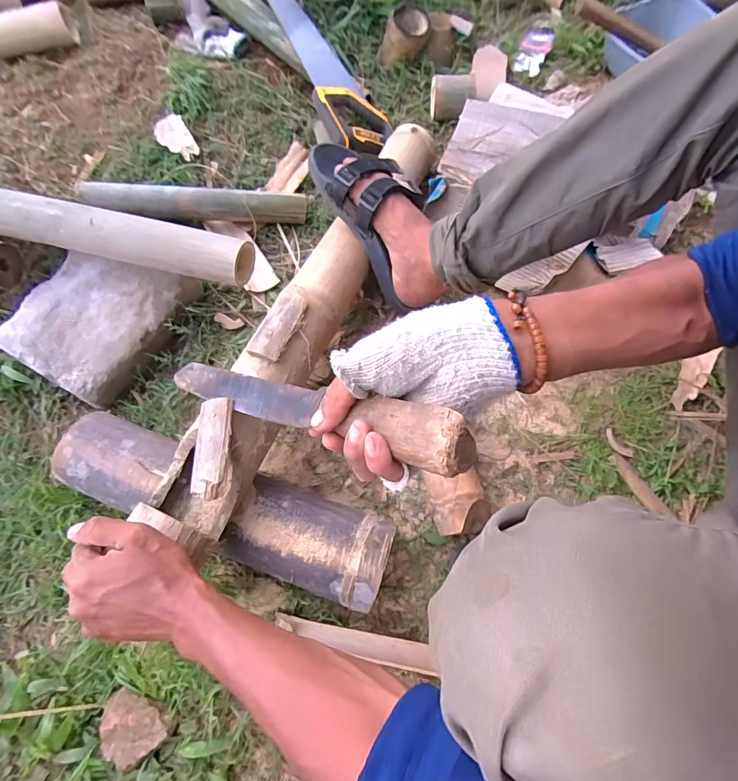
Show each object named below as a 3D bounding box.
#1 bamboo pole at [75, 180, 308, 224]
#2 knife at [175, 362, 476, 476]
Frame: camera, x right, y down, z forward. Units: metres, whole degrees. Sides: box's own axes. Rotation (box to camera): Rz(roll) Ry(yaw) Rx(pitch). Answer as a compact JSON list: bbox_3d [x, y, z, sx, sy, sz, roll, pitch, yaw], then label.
[{"bbox_3d":[-0.297,-0.313,0.707,0.327,0.040,0.053,-4,67,-19],"label":"bamboo pole"},{"bbox_3d":[-0.090,0.008,0.400,0.429,0.033,0.039,8,61,49],"label":"knife"}]

